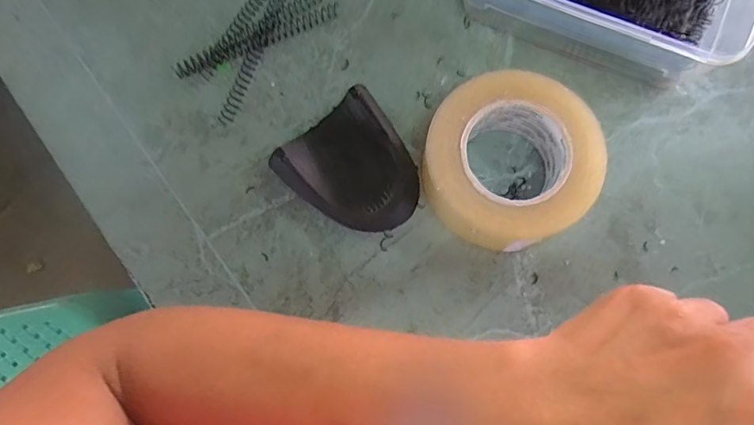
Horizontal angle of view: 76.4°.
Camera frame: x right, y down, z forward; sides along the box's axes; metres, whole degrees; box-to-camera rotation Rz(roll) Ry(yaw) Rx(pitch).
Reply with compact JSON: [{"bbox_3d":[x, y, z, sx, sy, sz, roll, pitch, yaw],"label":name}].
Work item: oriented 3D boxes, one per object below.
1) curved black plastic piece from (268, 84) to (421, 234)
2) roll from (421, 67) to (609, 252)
[{"bbox_3d":[-0.016,-0.032,0.391,0.095,0.032,0.103,-41,80,-9],"label":"curved black plastic piece"},{"bbox_3d":[0.103,-0.039,0.379,0.127,0.053,0.129,0,76,0],"label":"roll"}]

